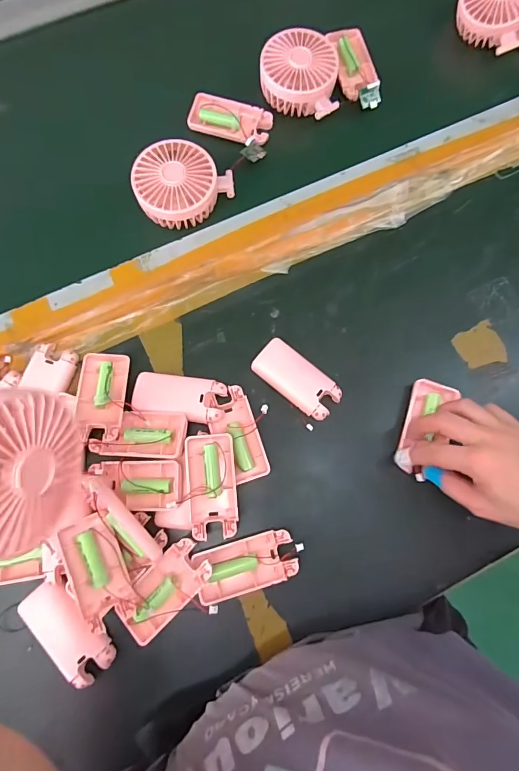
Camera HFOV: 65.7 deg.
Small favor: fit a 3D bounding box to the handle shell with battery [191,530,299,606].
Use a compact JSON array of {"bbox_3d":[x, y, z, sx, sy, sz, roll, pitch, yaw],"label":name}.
[{"bbox_3d":[-0.013,0.170,0.377,0.092,0.016,0.046,-16,79,-4],"label":"handle shell with battery"}]

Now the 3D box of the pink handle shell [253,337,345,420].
[{"bbox_3d":[0.039,-0.006,0.424,0.094,0.016,0.044,39,80,6],"label":"pink handle shell"}]

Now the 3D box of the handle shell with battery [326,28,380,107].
[{"bbox_3d":[0.118,-0.387,0.485,0.045,0.017,0.110,-13,79,-4],"label":"handle shell with battery"}]

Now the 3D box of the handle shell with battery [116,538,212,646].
[{"bbox_3d":[-0.087,0.185,0.361,0.043,0.015,0.091,43,81,7],"label":"handle shell with battery"}]

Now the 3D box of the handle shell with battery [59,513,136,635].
[{"bbox_3d":[-0.144,0.165,0.359,0.041,0.019,0.091,-22,80,-5],"label":"handle shell with battery"}]

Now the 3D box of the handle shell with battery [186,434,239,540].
[{"bbox_3d":[-0.045,0.095,0.384,0.045,0.017,0.093,-5,79,-2],"label":"handle shell with battery"}]

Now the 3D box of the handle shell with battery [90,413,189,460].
[{"bbox_3d":[-0.119,0.047,0.394,0.092,0.019,0.045,2,79,-1],"label":"handle shell with battery"}]

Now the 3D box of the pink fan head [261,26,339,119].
[{"bbox_3d":[0.045,-0.359,0.466,0.085,0.034,0.090,-6,79,-2],"label":"pink fan head"}]

